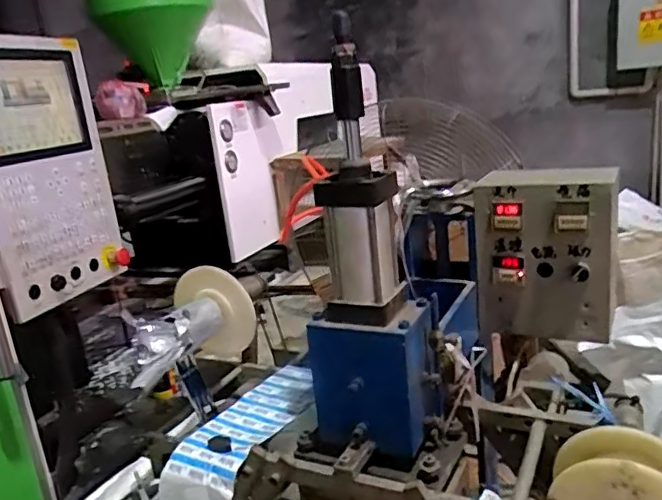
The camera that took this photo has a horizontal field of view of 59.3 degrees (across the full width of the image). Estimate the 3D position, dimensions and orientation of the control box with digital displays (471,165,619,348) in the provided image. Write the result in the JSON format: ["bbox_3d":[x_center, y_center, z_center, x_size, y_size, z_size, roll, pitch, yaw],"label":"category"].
[{"bbox_3d":[0.339,0.008,0.922,0.203,0.260,0.104,2,18,29],"label":"control box with digital displays"}]

